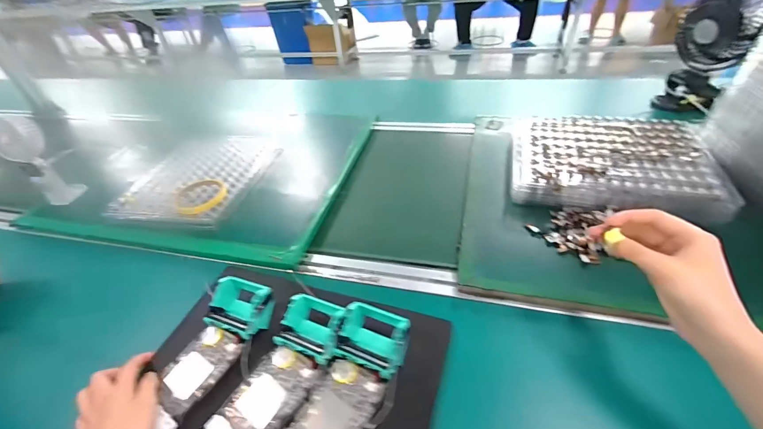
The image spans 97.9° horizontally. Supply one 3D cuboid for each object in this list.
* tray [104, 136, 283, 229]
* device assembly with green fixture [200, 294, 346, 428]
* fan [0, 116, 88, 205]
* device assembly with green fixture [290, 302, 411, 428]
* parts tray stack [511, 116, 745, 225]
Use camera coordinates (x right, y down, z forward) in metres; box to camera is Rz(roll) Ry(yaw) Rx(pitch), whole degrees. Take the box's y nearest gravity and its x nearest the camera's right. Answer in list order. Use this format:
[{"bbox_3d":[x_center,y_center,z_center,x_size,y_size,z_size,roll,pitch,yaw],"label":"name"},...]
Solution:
[{"bbox_3d":[-0.371,-0.086,0.682,0.246,0.031,0.287,7,43,14],"label":"tray"},{"bbox_3d":[-0.113,0.177,0.361,0.078,0.029,0.188,20,60,26],"label":"device assembly with green fixture"},{"bbox_3d":[-0.659,-0.097,0.645,0.052,0.192,0.076,25,50,30],"label":"fan"},{"bbox_3d":[-0.039,0.186,0.338,0.084,0.058,0.181,20,48,26],"label":"device assembly with green fixture"},{"bbox_3d":[0.371,-0.093,0.560,0.286,0.050,0.232,7,43,14],"label":"parts tray stack"}]

